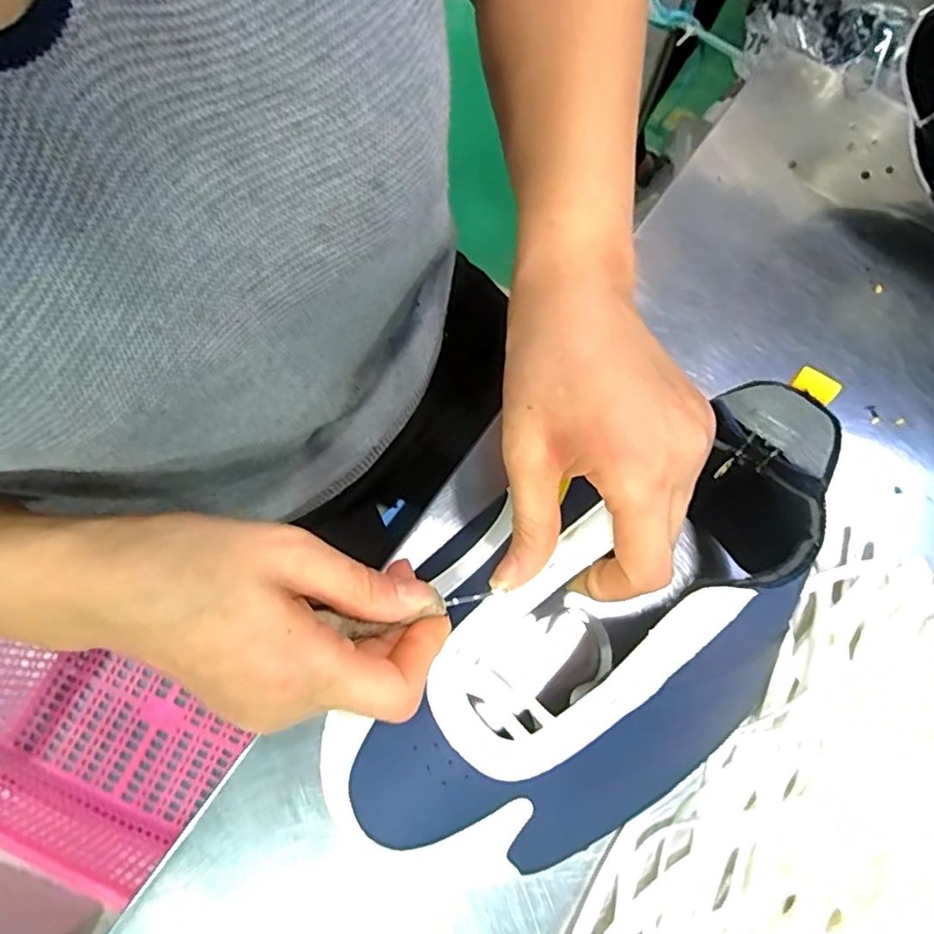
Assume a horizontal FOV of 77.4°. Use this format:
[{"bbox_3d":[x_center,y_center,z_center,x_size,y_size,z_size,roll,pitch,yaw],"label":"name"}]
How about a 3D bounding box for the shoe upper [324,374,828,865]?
[{"bbox_3d":[0.054,0.075,0.251,0.256,0.073,0.143,-39,77,0],"label":"shoe upper"}]

